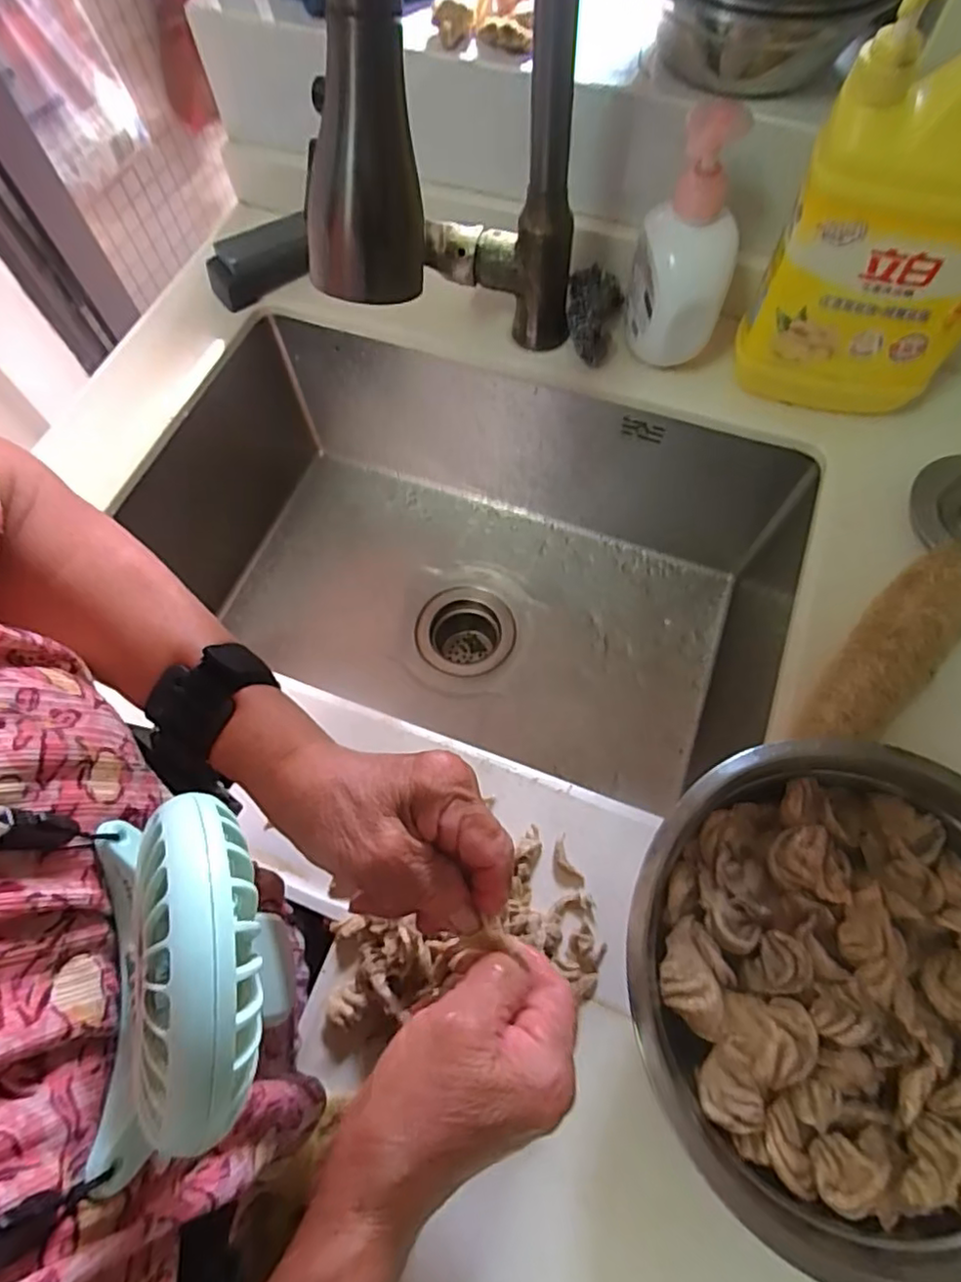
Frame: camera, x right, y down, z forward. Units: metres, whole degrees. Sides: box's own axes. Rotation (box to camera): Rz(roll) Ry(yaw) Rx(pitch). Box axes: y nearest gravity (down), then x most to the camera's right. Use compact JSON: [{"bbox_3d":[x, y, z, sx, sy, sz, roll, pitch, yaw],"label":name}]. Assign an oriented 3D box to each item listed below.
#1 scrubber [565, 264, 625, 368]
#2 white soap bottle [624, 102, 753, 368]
[{"bbox_3d":[0.098,-0.284,0.549,0.048,0.037,0.076,10,68,6],"label":"scrubber"},{"bbox_3d":[0.157,-0.297,0.476,0.071,0.168,0.066,9,67,5],"label":"white soap bottle"}]

